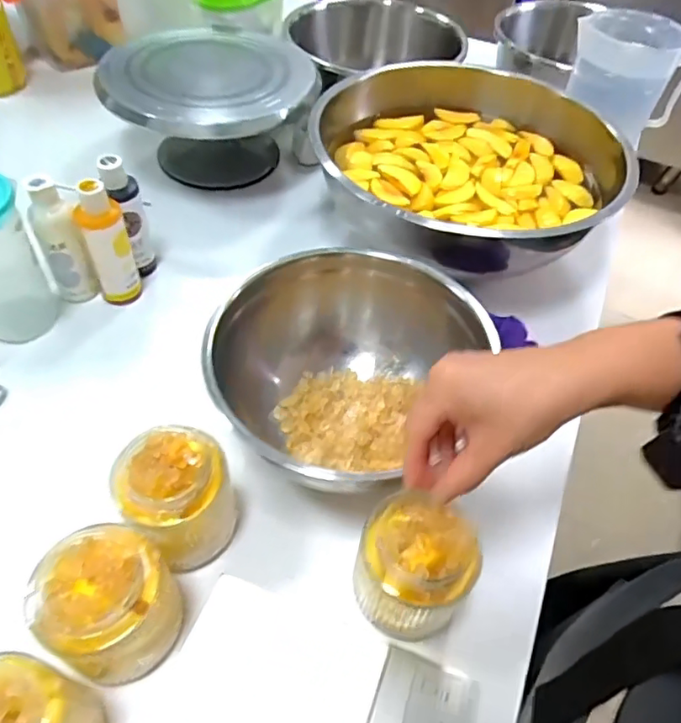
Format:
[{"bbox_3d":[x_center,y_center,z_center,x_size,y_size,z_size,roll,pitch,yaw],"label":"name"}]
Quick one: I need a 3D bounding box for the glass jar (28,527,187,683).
[{"bbox_3d":[-0.161,0.172,0.397,0.083,0.097,0.080,2,51,-3],"label":"glass jar"}]

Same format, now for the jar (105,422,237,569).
[{"bbox_3d":[-0.130,0.110,0.453,0.081,0.102,0.078,2,51,-3],"label":"jar"}]

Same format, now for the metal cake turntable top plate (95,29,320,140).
[{"bbox_3d":[-0.182,-0.406,0.782,0.262,0.019,0.301,38,58,23],"label":"metal cake turntable top plate"}]

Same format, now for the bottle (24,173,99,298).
[{"bbox_3d":[-0.302,-0.125,0.606,0.046,0.145,0.041,-28,58,-24],"label":"bottle"}]

